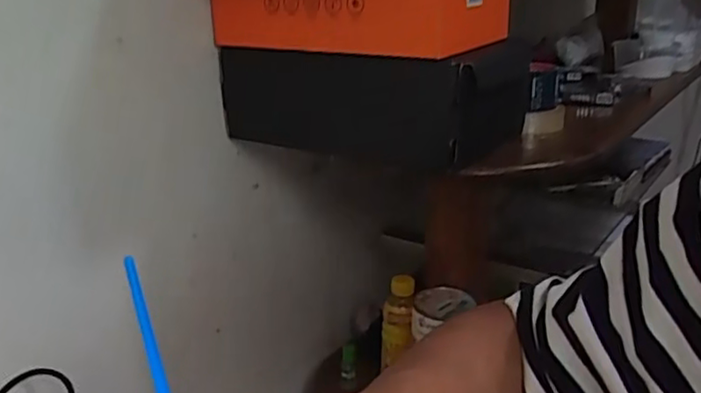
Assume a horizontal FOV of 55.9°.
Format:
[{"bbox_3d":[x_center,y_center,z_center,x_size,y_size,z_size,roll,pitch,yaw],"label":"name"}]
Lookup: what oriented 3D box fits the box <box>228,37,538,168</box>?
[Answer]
[{"bbox_3d":[0.030,-0.116,0.763,0.322,0.116,0.207,11,22,34],"label":"box"}]

